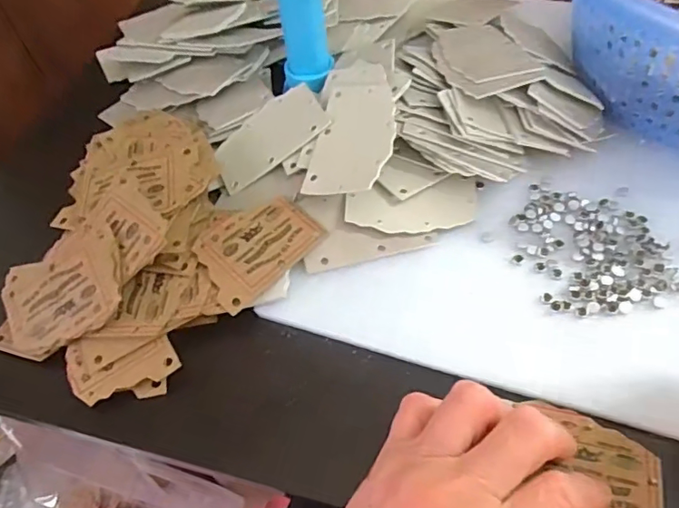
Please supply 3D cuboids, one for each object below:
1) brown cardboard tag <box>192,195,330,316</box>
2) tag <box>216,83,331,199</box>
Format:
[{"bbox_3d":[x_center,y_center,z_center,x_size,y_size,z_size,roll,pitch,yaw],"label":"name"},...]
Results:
[{"bbox_3d":[-0.052,-0.005,0.333,0.054,0.004,0.077,40,66,17],"label":"brown cardboard tag"},{"bbox_3d":[-0.051,-0.083,0.378,0.084,0.005,0.054,-34,57,7],"label":"tag"}]

